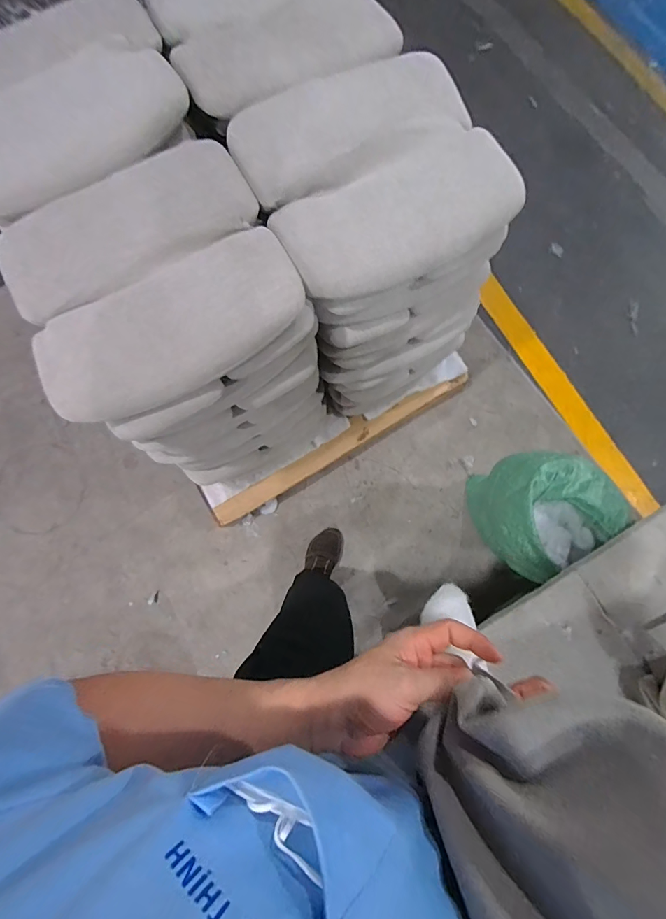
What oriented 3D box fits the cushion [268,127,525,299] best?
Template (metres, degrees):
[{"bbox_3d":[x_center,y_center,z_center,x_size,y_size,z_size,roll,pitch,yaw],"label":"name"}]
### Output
[{"bbox_3d":[0.122,-0.437,0.712,0.435,0.057,0.205,-25,77,-6],"label":"cushion"}]

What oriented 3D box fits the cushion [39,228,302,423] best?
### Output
[{"bbox_3d":[-0.265,-0.226,0.654,0.430,0.056,0.213,-31,78,-8],"label":"cushion"}]

